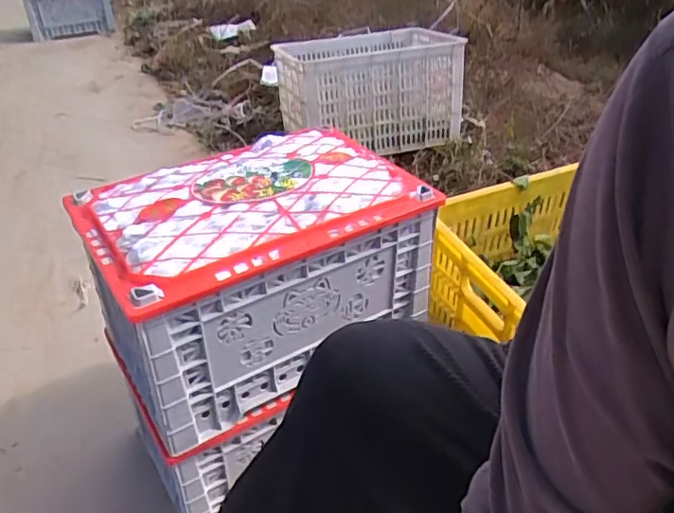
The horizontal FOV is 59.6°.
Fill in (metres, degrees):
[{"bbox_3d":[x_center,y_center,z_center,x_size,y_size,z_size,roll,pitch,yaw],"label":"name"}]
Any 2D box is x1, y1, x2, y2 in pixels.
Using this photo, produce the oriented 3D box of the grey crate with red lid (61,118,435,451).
[{"bbox_3d":[-0.104,0.008,0.822,0.417,0.251,0.264,-23,42,-25],"label":"grey crate with red lid"}]

